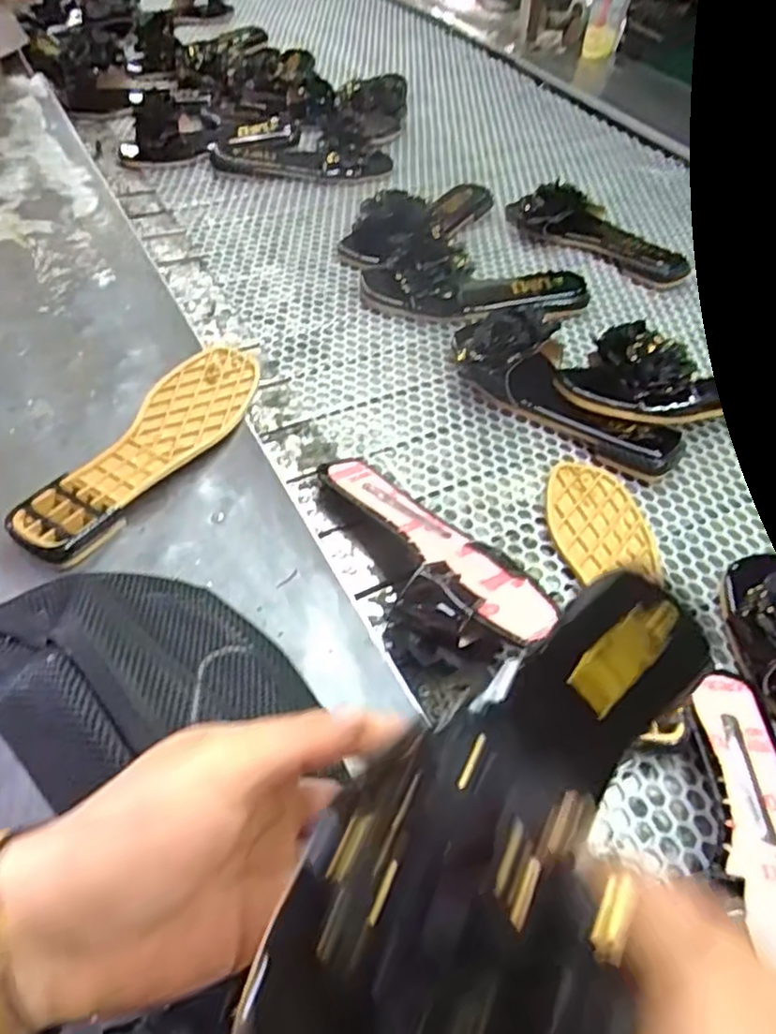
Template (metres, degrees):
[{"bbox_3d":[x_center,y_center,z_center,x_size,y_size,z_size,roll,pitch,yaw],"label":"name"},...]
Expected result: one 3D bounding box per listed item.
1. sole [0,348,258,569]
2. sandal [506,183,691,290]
[{"bbox_3d":[-0.193,-0.058,0.548,0.077,0.022,0.255,19,51,17],"label":"sole"},{"bbox_3d":[0.265,-0.359,0.841,0.242,0.056,0.075,29,55,19],"label":"sandal"}]

